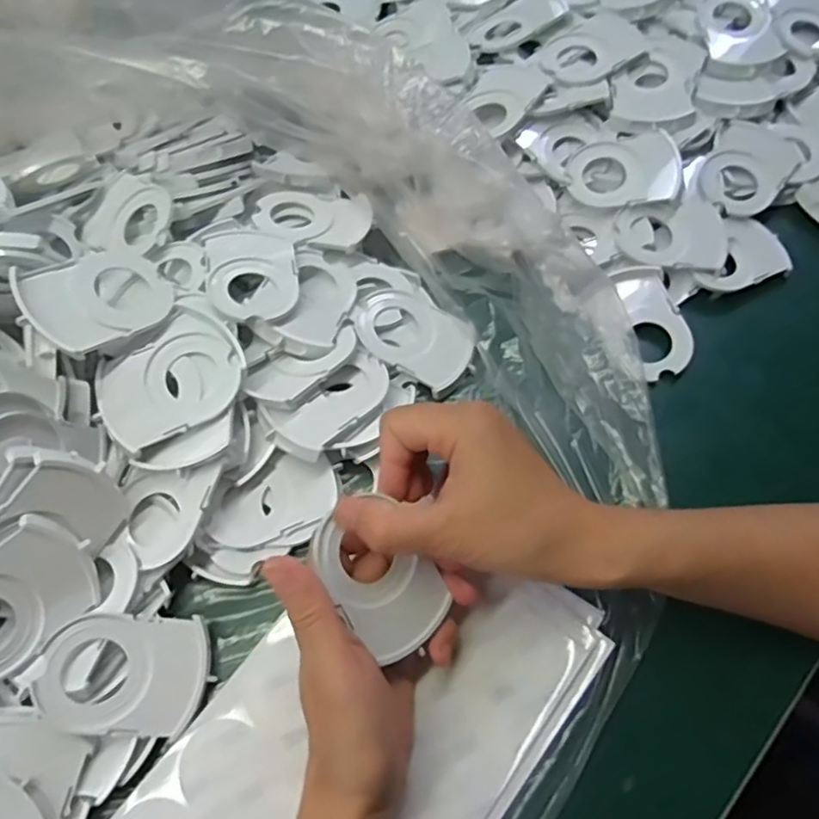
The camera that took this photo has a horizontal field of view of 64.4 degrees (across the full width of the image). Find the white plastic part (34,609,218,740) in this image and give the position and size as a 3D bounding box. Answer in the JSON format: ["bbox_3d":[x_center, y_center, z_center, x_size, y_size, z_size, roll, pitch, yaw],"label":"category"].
[{"bbox_3d":[-0.139,0.130,0.319,0.078,0.004,0.055,10,76,-20],"label":"white plastic part"}]

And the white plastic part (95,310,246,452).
[{"bbox_3d":[-0.133,-0.016,0.361,0.078,0.004,0.060,-38,79,-14],"label":"white plastic part"}]

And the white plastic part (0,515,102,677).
[{"bbox_3d":[-0.188,0.093,0.309,0.008,0.056,0.075,13,52,49],"label":"white plastic part"}]

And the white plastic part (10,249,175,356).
[{"bbox_3d":[-0.172,-0.063,0.361,0.079,0.007,0.055,-34,86,-43],"label":"white plastic part"}]

